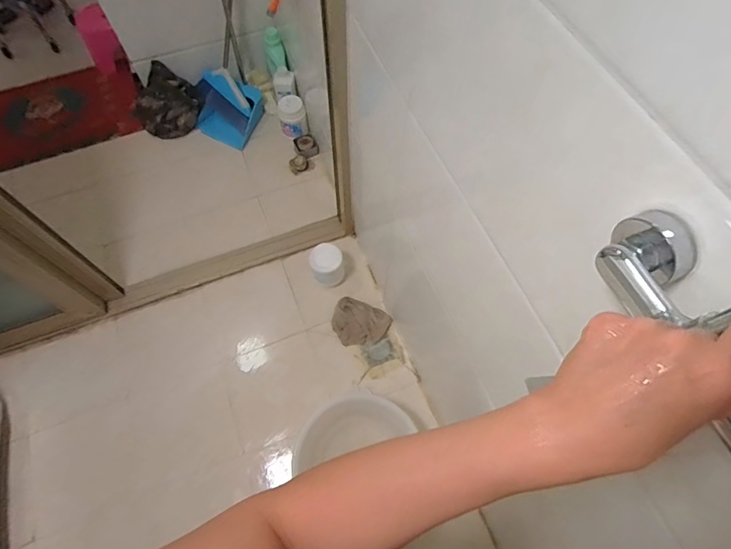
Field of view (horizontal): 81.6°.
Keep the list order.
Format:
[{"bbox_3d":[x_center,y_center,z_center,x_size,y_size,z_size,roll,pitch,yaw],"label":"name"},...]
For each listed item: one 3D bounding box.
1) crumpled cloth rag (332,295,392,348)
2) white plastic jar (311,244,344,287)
[{"bbox_3d":[-0.020,0.165,1.409,0.188,0.065,0.146,21,66,11],"label":"crumpled cloth rag"},{"bbox_3d":[-0.129,-0.029,1.441,0.102,0.137,0.109,0,64,1],"label":"white plastic jar"}]

